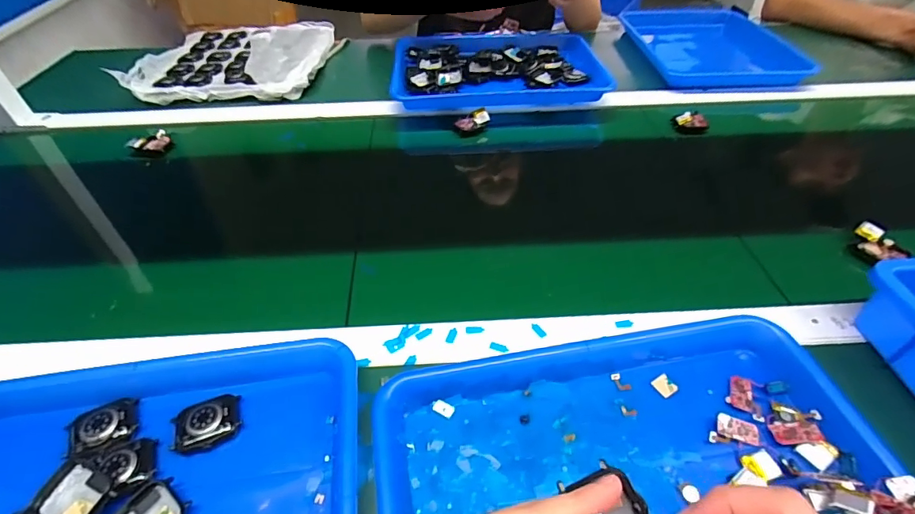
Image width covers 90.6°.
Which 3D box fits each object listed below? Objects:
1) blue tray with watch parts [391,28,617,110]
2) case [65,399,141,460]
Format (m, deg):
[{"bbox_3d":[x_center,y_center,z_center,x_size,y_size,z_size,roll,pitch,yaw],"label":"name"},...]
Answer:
[{"bbox_3d":[0.064,-0.323,0.758,0.328,0.045,0.272,-1,46,1],"label":"blue tray with watch parts"},{"bbox_3d":[-0.263,0.125,0.336,0.043,0.011,0.037,-25,50,-21],"label":"case"}]

